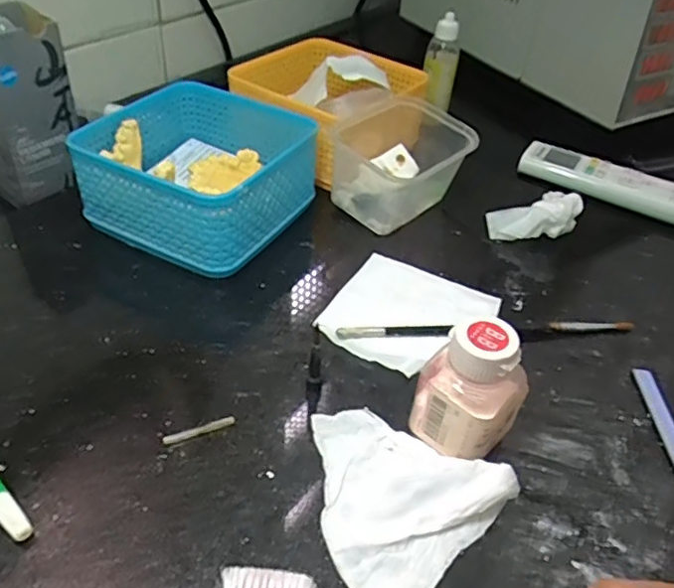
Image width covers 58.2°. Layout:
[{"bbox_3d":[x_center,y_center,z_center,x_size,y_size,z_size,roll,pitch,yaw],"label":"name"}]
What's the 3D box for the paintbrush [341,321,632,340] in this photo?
[{"bbox_3d":[0.094,0.021,0.370,0.188,0.009,0.010,-1,41,-7],"label":"paintbrush"}]

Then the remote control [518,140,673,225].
[{"bbox_3d":[0.258,-0.100,0.549,0.178,0.027,0.037,24,45,21],"label":"remote control"}]

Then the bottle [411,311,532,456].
[{"bbox_3d":[0.064,0.046,0.290,0.044,0.071,0.037,28,46,24],"label":"bottle"}]

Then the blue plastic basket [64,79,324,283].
[{"bbox_3d":[-0.098,-0.087,0.437,0.136,0.065,0.133,19,43,15],"label":"blue plastic basket"}]

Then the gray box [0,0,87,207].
[{"bbox_3d":[-0.223,-0.132,0.431,0.054,0.118,0.059,32,48,28],"label":"gray box"}]

